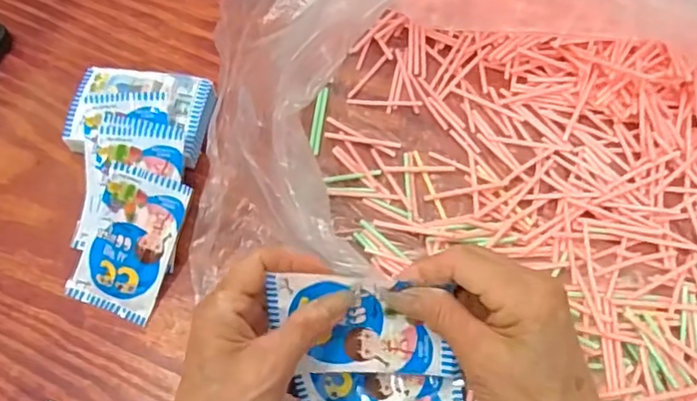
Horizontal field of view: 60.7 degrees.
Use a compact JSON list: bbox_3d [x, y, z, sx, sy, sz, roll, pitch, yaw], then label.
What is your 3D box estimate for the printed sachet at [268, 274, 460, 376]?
[{"bbox_3d":[0.009,0.071,0.337,0.103,0.062,0.009,0,22,4],"label":"printed sachet"}]

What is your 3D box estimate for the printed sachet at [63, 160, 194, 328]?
[{"bbox_3d":[-0.158,0.030,0.431,0.065,0.012,0.103,19,88,9],"label":"printed sachet"}]

